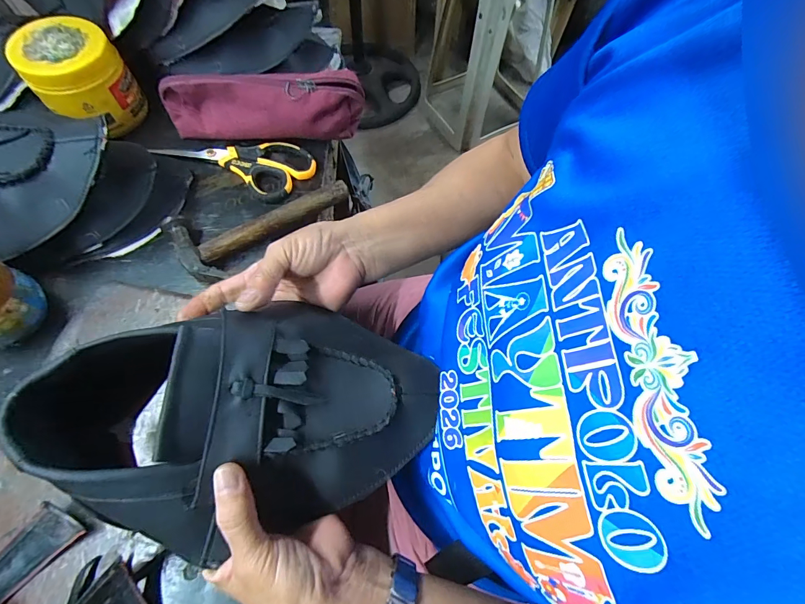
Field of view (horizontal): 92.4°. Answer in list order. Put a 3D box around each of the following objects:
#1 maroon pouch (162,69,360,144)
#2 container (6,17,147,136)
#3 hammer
[{"bbox_3d":[-0.164,-0.233,0.456,0.227,0.065,0.054,-1,66,-2],"label":"maroon pouch"},{"bbox_3d":[-0.363,-0.254,0.439,0.094,0.079,0.092,-37,72,-17],"label":"container"},{"bbox_3d":[-0.153,-0.093,0.418,0.181,0.020,0.078,-36,72,-16],"label":"hammer"}]

